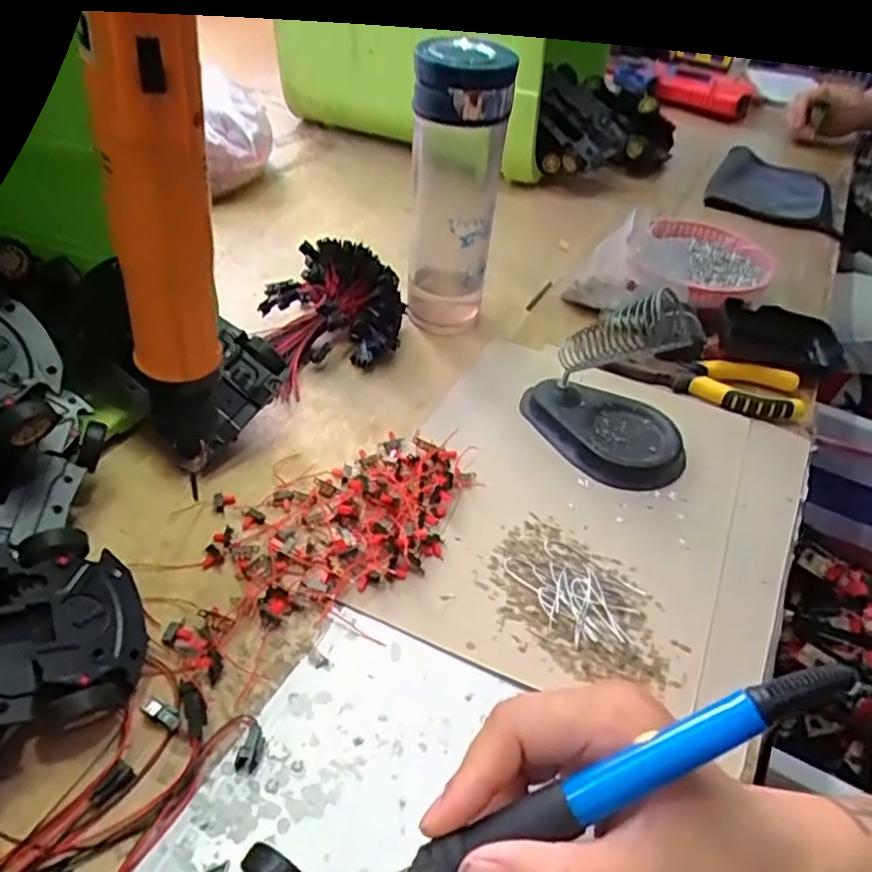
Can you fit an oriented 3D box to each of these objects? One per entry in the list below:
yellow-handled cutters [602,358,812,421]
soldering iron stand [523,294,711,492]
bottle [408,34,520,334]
[{"bbox_3d":[0.209,-0.039,0.525,0.143,0.027,0.054,11,42,4],"label":"yellow-handled cutters"},{"bbox_3d":[0.118,-0.038,0.443,0.108,0.114,0.075,16,43,10],"label":"soldering iron stand"},{"bbox_3d":[0.013,-0.181,0.517,0.065,0.205,0.060,6,42,-1],"label":"bottle"}]

